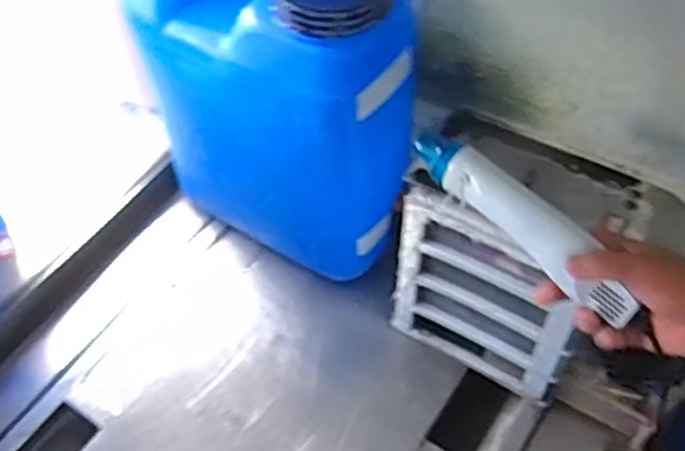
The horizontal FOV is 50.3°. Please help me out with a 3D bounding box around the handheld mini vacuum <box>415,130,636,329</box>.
[{"bbox_3d":[0.145,-0.008,0.589,0.038,0.032,0.209,-37,67,-22],"label":"handheld mini vacuum"}]

